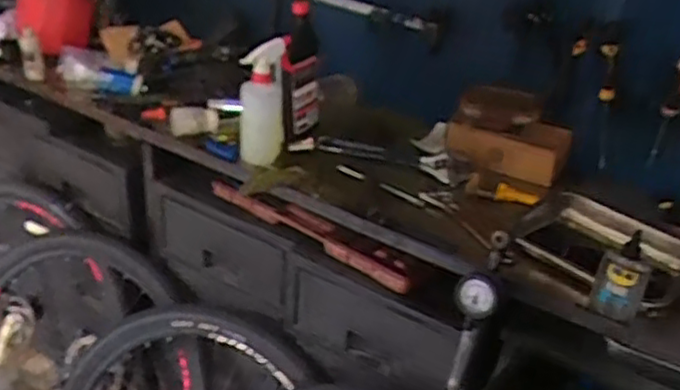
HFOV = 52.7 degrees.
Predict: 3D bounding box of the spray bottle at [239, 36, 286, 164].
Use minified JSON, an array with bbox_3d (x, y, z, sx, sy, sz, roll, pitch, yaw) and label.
[{"bbox_3d":[-0.135,-0.167,1.213,0.074,0.222,0.061,-3,31,-14],"label":"spray bottle"}]

